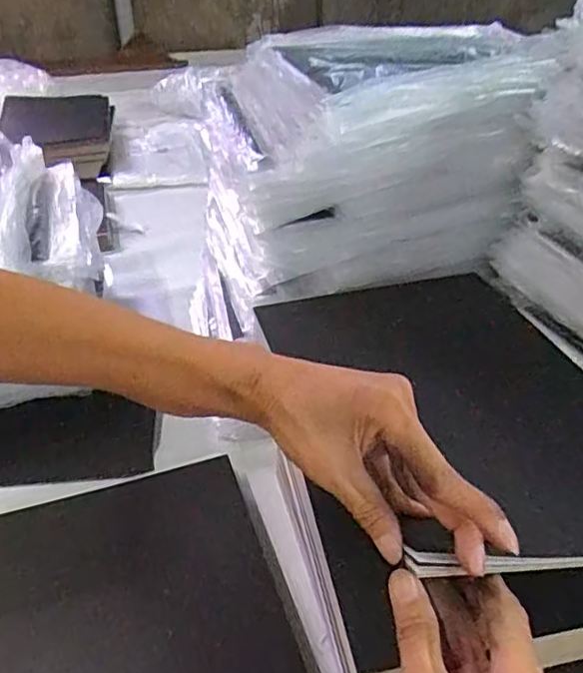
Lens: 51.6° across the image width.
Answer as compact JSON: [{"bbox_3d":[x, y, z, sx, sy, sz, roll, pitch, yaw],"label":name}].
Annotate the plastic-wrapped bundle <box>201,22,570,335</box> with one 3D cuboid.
[{"bbox_3d":[0.068,-0.225,0.737,0.326,0.215,0.333,-10,37,-11],"label":"plastic-wrapped bundle"}]

